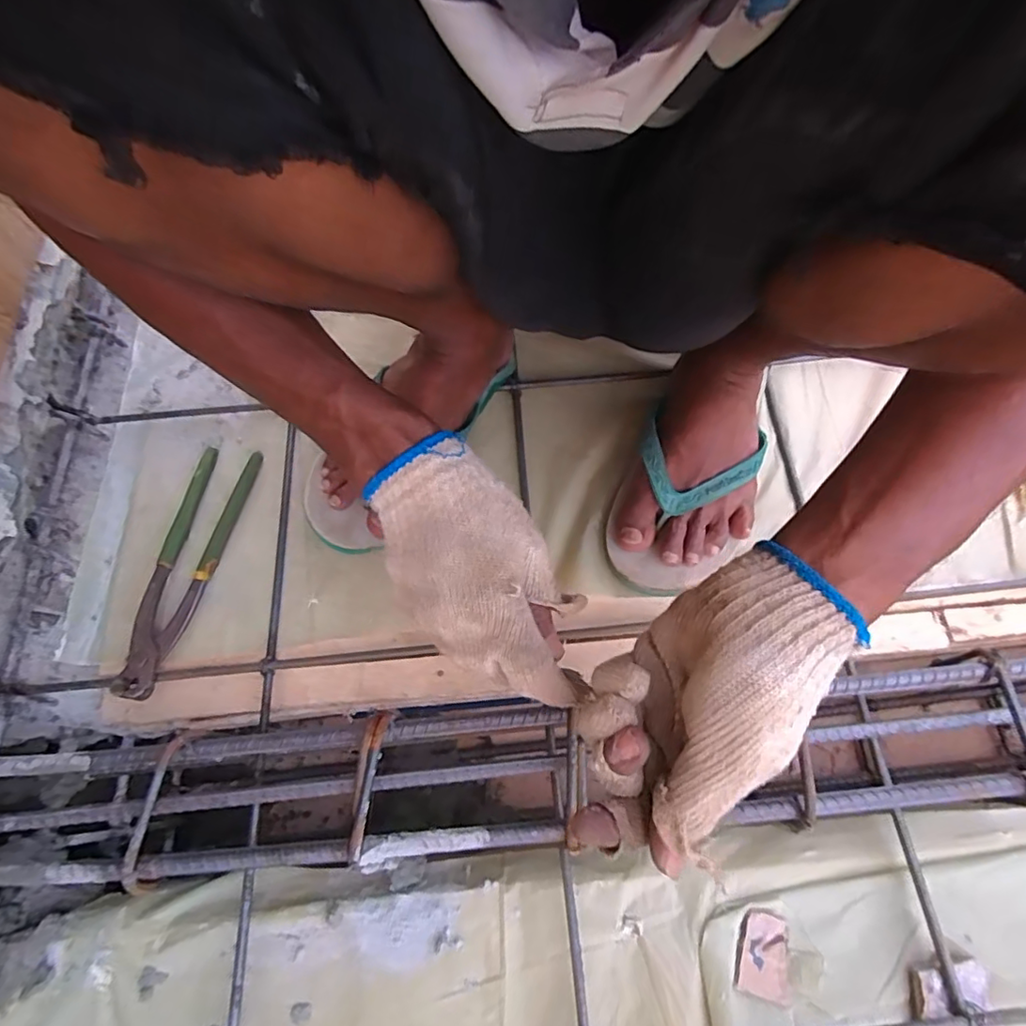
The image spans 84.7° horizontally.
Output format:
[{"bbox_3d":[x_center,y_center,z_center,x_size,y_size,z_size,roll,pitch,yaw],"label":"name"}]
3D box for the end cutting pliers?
[{"bbox_3d":[-0.275,0.041,0.471,0.047,0.025,0.216,9,66,6],"label":"end cutting pliers"}]

